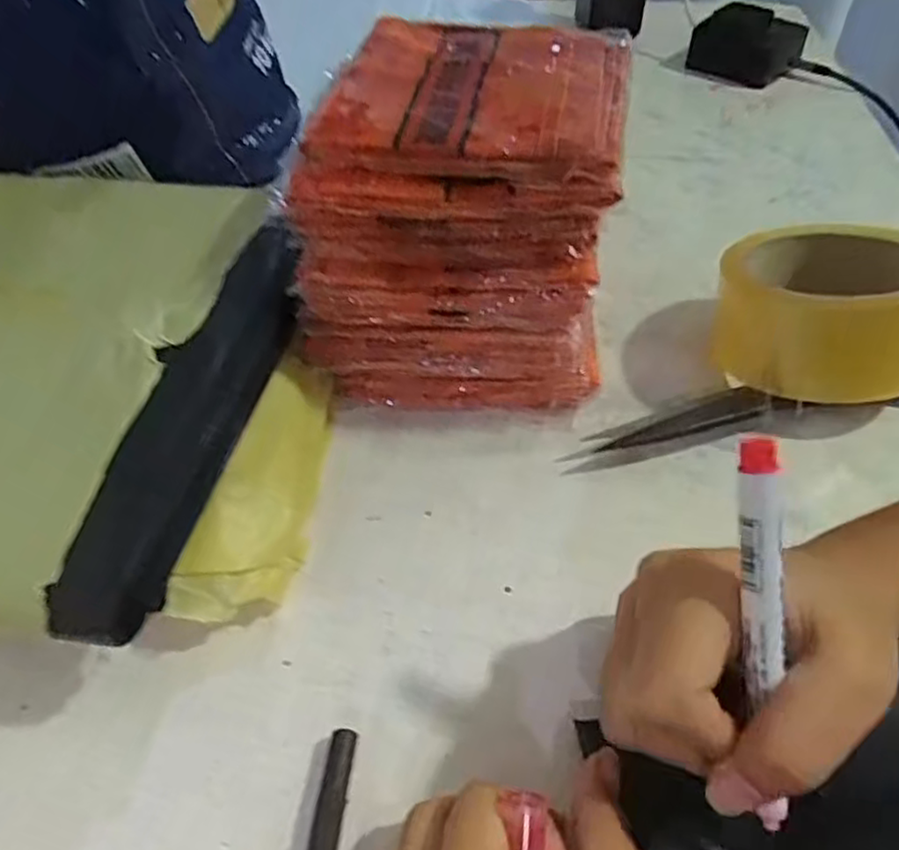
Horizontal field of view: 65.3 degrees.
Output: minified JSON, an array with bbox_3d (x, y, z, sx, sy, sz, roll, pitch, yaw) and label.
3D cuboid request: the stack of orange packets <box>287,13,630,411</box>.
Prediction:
[{"bbox_3d":[0.006,-0.100,0.343,0.130,0.134,0.134,2,47,3],"label":"stack of orange packets"}]

